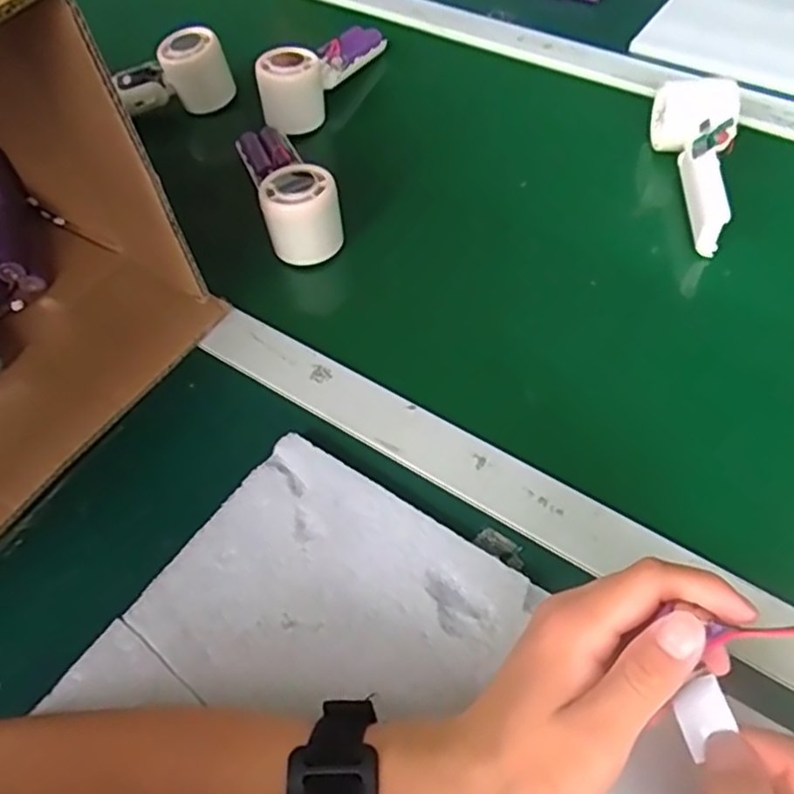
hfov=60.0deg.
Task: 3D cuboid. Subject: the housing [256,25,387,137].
[{"bbox_3d":[-0.070,-0.304,0.633,0.052,0.057,0.158,33,64,16],"label":"housing"}]

